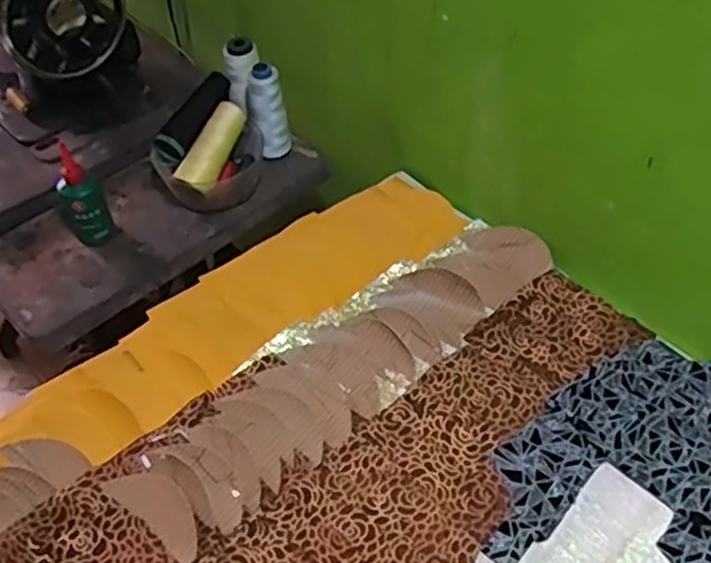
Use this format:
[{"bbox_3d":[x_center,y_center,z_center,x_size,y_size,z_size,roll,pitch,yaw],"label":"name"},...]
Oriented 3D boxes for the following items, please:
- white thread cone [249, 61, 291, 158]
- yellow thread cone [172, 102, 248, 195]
[{"bbox_3d":[-0.100,-0.188,0.829,0.044,0.111,0.045,-6,48,-3],"label":"white thread cone"},{"bbox_3d":[-0.155,-0.146,0.798,0.041,0.034,0.115,18,69,17],"label":"yellow thread cone"}]

